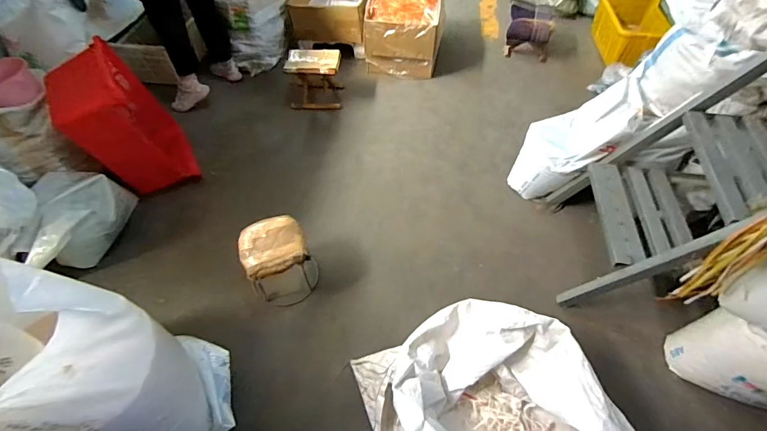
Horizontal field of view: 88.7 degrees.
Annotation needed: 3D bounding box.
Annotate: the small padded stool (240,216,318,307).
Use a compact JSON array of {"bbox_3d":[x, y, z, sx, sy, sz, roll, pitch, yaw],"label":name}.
[{"bbox_3d":[-0.402,0.182,1.508,0.237,0.263,0.249,-26,57,-18],"label":"small padded stool"}]

